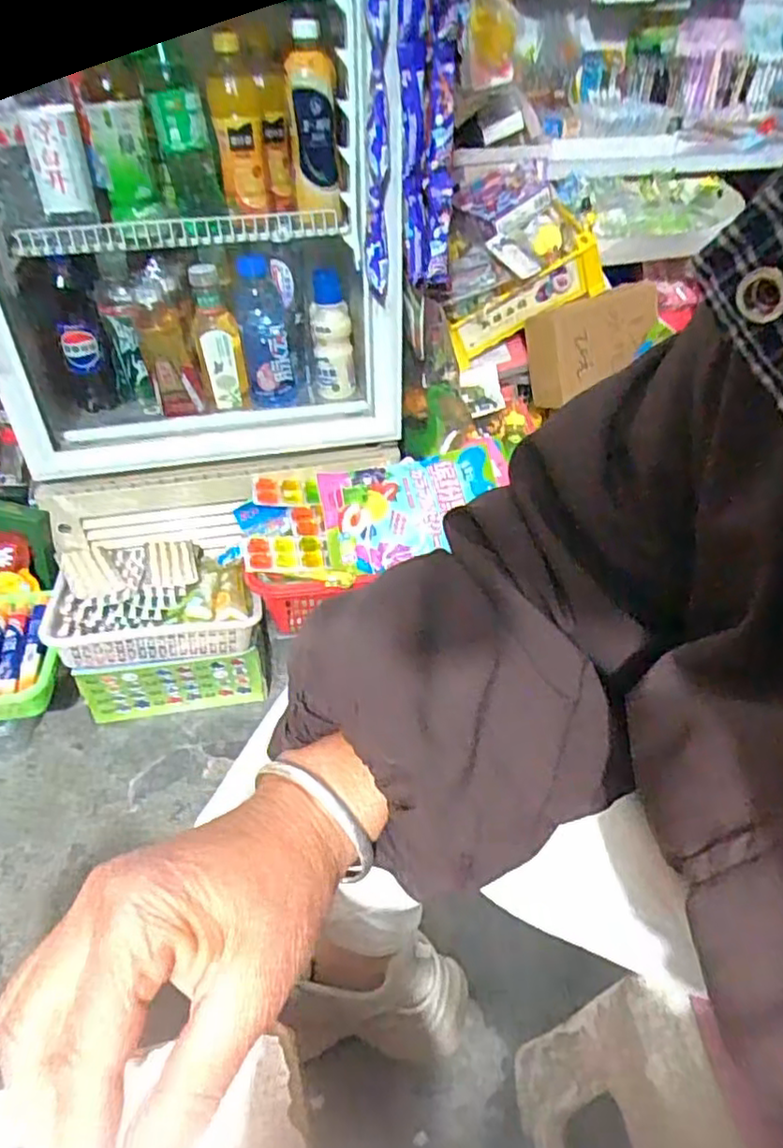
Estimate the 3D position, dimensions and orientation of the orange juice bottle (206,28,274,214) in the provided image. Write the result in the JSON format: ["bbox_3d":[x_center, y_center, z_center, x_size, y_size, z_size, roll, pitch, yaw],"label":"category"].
[{"bbox_3d":[-0.182,-0.539,0.821,0.071,0.173,0.070,-7,42,-9],"label":"orange juice bottle"}]

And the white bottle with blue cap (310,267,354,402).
[{"bbox_3d":[-0.086,-0.354,1.003,0.060,0.173,0.060,-2,41,-3],"label":"white bottle with blue cap"}]

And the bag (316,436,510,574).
[{"bbox_3d":[0.038,-0.097,0.927,0.263,0.034,0.156,-13,68,0],"label":"bag"}]

